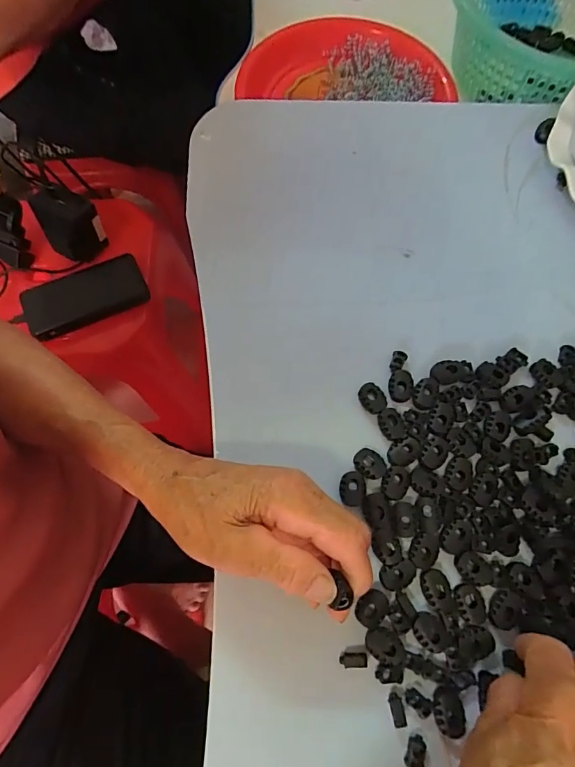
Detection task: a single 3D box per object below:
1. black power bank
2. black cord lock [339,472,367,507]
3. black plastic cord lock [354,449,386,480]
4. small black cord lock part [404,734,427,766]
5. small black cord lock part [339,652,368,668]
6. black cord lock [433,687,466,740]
[{"bbox_3d":[-0.273,-0.118,0.588,0.159,0.024,0.075,-22,73,-10],"label":"black power bank"},{"bbox_3d":[0.042,0.068,0.281,0.016,0.006,0.021,4,70,0],"label":"black cord lock"},{"bbox_3d":[0.054,0.053,0.286,0.021,0.004,0.017,31,73,10],"label":"black plastic cord lock"},{"bbox_3d":[0.070,0.201,0.237,0.010,0.005,0.016,21,71,6],"label":"small black cord lock part"},{"bbox_3d":[0.038,0.159,0.250,0.016,0.005,0.007,4,70,1],"label":"small black cord lock part"},{"bbox_3d":[0.089,0.182,0.241,0.016,0.006,0.022,0,70,-1],"label":"black cord lock"}]

